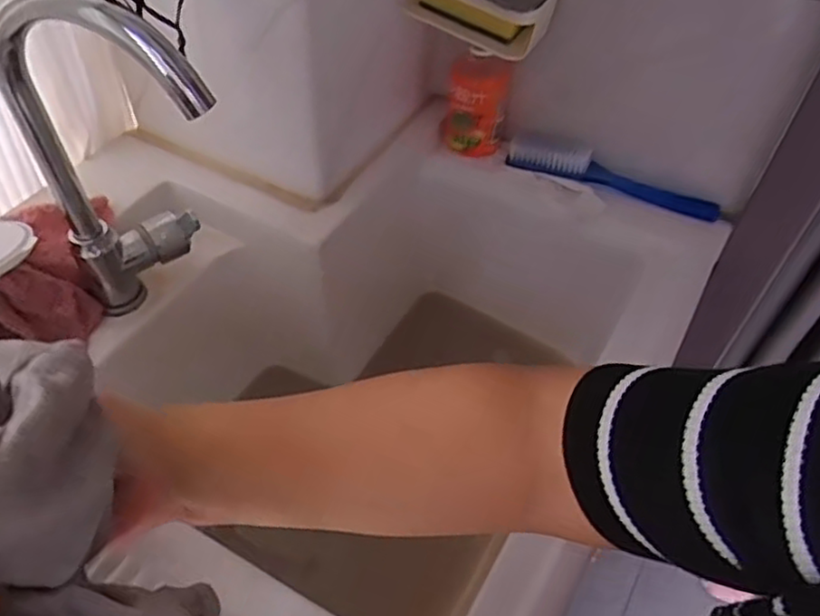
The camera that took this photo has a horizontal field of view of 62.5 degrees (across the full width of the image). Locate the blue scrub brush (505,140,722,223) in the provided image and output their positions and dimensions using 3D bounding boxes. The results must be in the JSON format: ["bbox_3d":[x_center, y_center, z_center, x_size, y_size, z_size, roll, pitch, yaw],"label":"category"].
[{"bbox_3d":[0.222,-0.142,0.751,0.236,0.044,0.032,21,52,15],"label":"blue scrub brush"}]

